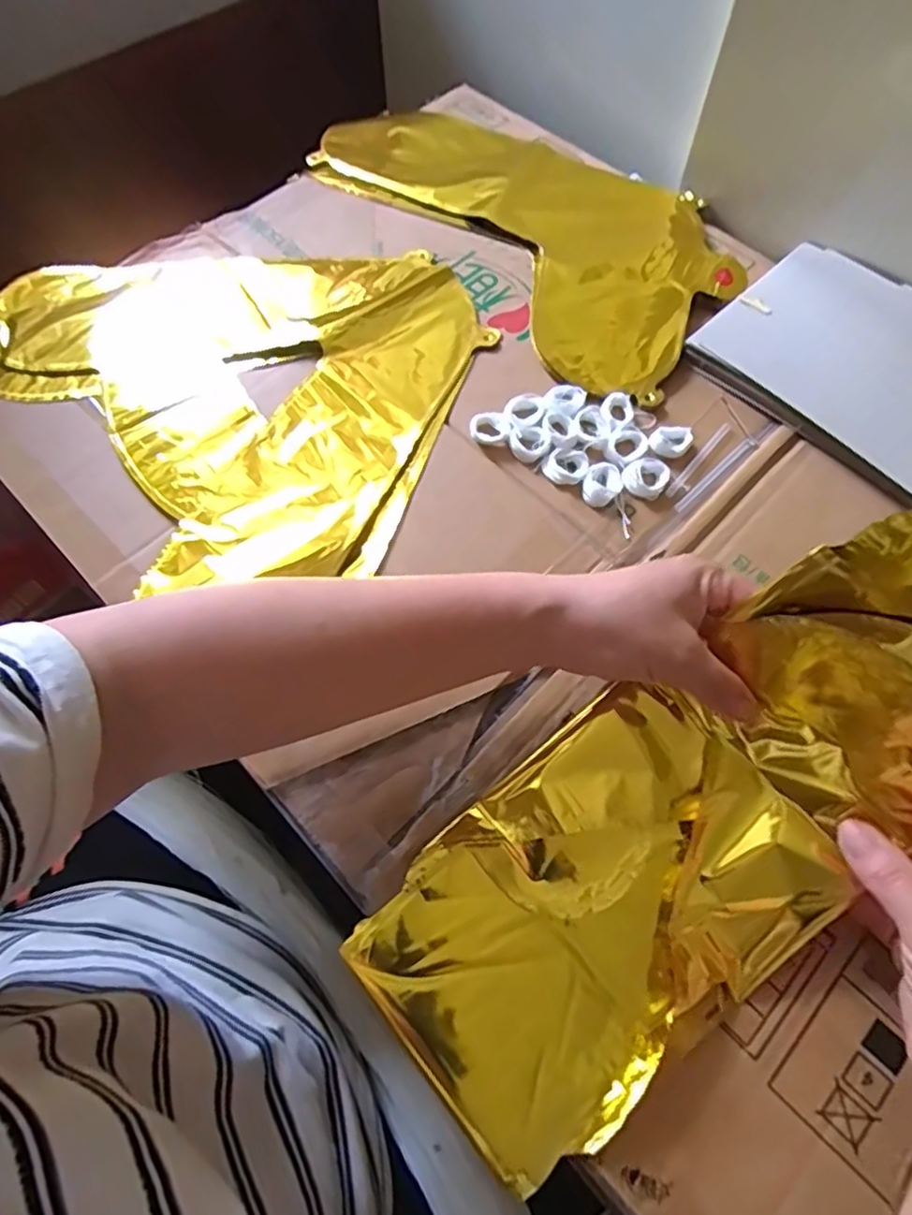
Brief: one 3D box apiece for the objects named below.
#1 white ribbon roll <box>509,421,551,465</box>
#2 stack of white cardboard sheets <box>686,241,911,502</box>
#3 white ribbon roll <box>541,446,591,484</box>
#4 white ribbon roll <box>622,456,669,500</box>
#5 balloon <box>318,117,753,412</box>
[{"bbox_3d":[0.051,-0.113,0.452,0.028,0.008,0.025,-21,67,-10],"label":"white ribbon roll"},{"bbox_3d":[0.305,-0.184,0.483,0.175,0.013,0.204,-40,72,-17],"label":"stack of white cardboard sheets"},{"bbox_3d":[0.075,-0.097,0.446,0.030,0.008,0.026,17,66,7],"label":"white ribbon roll"},{"bbox_3d":[0.128,-0.088,0.441,0.028,0.006,0.031,31,69,13],"label":"white ribbon roll"},{"bbox_3d":[0.069,-0.337,0.561,0.219,0.023,0.402,-35,71,-15],"label":"balloon"}]

